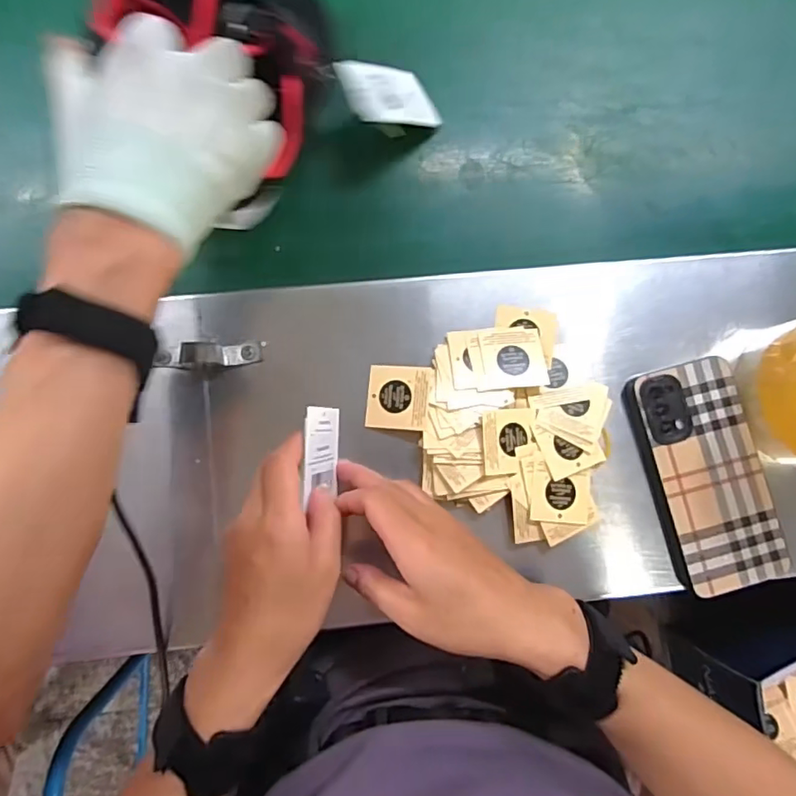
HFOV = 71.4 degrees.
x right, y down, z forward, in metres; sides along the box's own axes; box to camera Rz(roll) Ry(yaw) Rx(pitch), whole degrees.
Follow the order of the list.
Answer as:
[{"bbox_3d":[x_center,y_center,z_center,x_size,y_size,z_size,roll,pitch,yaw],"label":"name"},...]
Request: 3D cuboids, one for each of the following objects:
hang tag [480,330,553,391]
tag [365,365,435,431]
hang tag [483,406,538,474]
[{"bbox_3d":[0.082,-0.028,0.390,0.045,0.010,0.042,-5,84,-5],"label":"hang tag"},{"bbox_3d":[0.001,0.000,0.387,0.045,0.004,0.044,3,82,12],"label":"tag"},{"bbox_3d":[0.077,0.030,0.382,0.042,0.004,0.043,-2,86,-23],"label":"hang tag"}]

